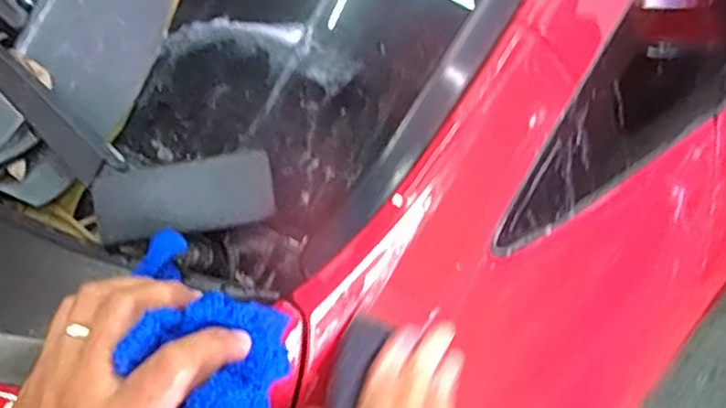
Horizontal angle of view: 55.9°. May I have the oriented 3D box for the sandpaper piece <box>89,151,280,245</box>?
[{"bbox_3d":[-0.111,-0.005,0.430,0.107,0.004,0.045,-10,94,-9],"label":"sandpaper piece"}]

